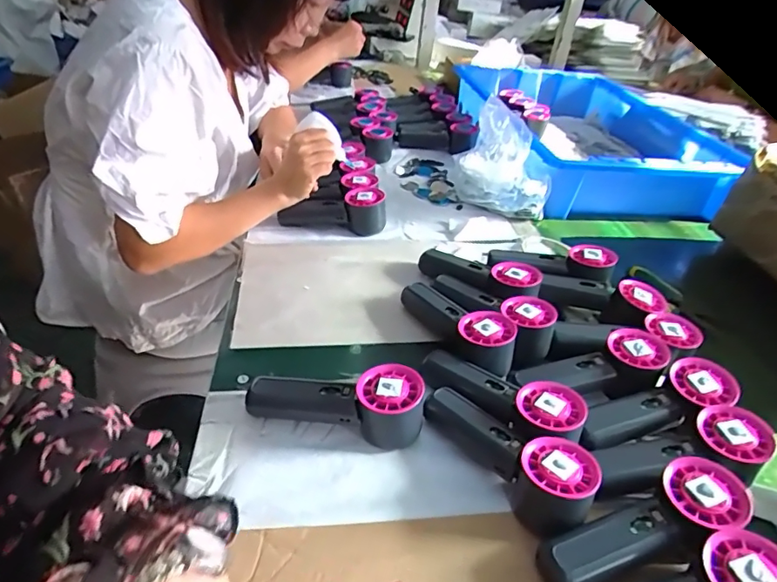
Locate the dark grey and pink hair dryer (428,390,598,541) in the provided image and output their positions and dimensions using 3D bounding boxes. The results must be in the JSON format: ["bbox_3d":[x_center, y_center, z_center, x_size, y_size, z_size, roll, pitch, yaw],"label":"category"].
[{"bbox_3d":[0.099,0.131,0.425,0.053,0.053,0.152,-23,44,-33],"label":"dark grey and pink hair dryer"}]

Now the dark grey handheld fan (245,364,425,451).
[{"bbox_3d":[-0.046,0.094,0.457,0.154,0.055,0.058,13,36,11],"label":"dark grey handheld fan"}]

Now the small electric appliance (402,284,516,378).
[{"bbox_3d":[0.075,0.033,0.552,0.059,0.051,0.161,-15,40,-25],"label":"small electric appliance"}]

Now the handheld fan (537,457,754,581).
[{"bbox_3d":[0.187,0.177,0.372,0.165,0.044,0.056,-20,41,-11],"label":"handheld fan"}]

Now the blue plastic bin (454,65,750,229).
[{"bbox_3d":[0.413,-0.345,1.100,0.446,0.122,0.664,-3,36,-11],"label":"blue plastic bin"}]

